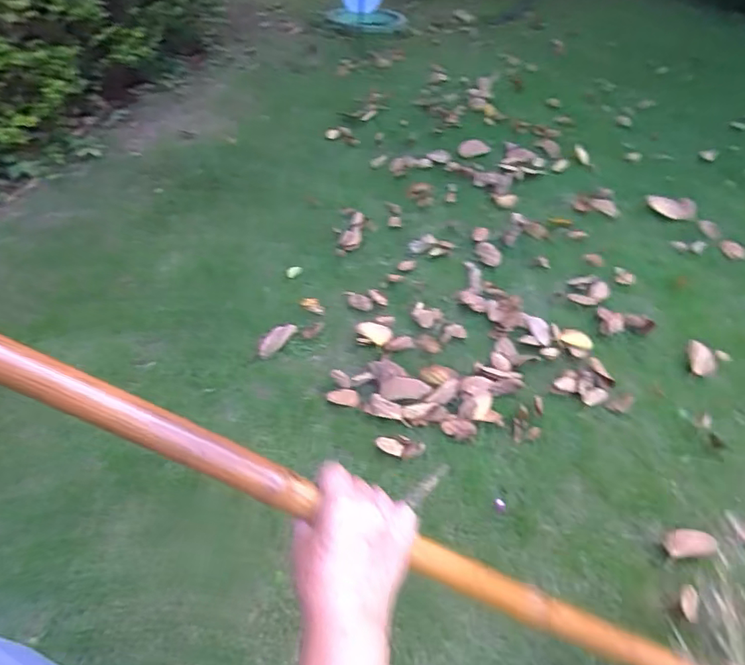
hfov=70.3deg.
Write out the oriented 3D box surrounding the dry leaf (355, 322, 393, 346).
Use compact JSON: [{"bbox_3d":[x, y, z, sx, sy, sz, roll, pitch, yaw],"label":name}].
[{"bbox_3d":[0.008,-0.004,1.747,0.126,0.011,0.071,27,52,30],"label":"dry leaf"}]

